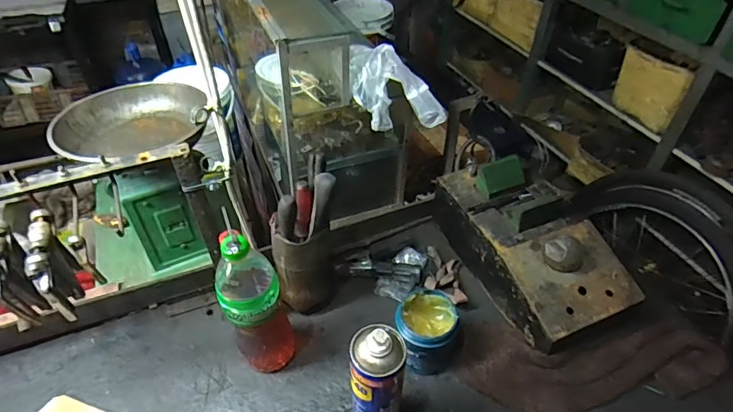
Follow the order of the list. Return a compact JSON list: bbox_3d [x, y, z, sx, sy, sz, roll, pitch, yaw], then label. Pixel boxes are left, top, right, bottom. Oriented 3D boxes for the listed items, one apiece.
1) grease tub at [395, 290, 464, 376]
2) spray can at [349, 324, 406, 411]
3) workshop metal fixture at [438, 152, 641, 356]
[{"bbox_3d":[0.095,0.194,0.704,0.093,0.099,0.092,1,43,0],"label":"grease tub"},{"bbox_3d":[0.012,0.229,0.584,0.061,0.229,0.060,1,43,0],"label":"spray can"},{"bbox_3d":[0.279,0.060,0.799,0.178,0.139,0.338,-16,46,-18],"label":"workshop metal fixture"}]

